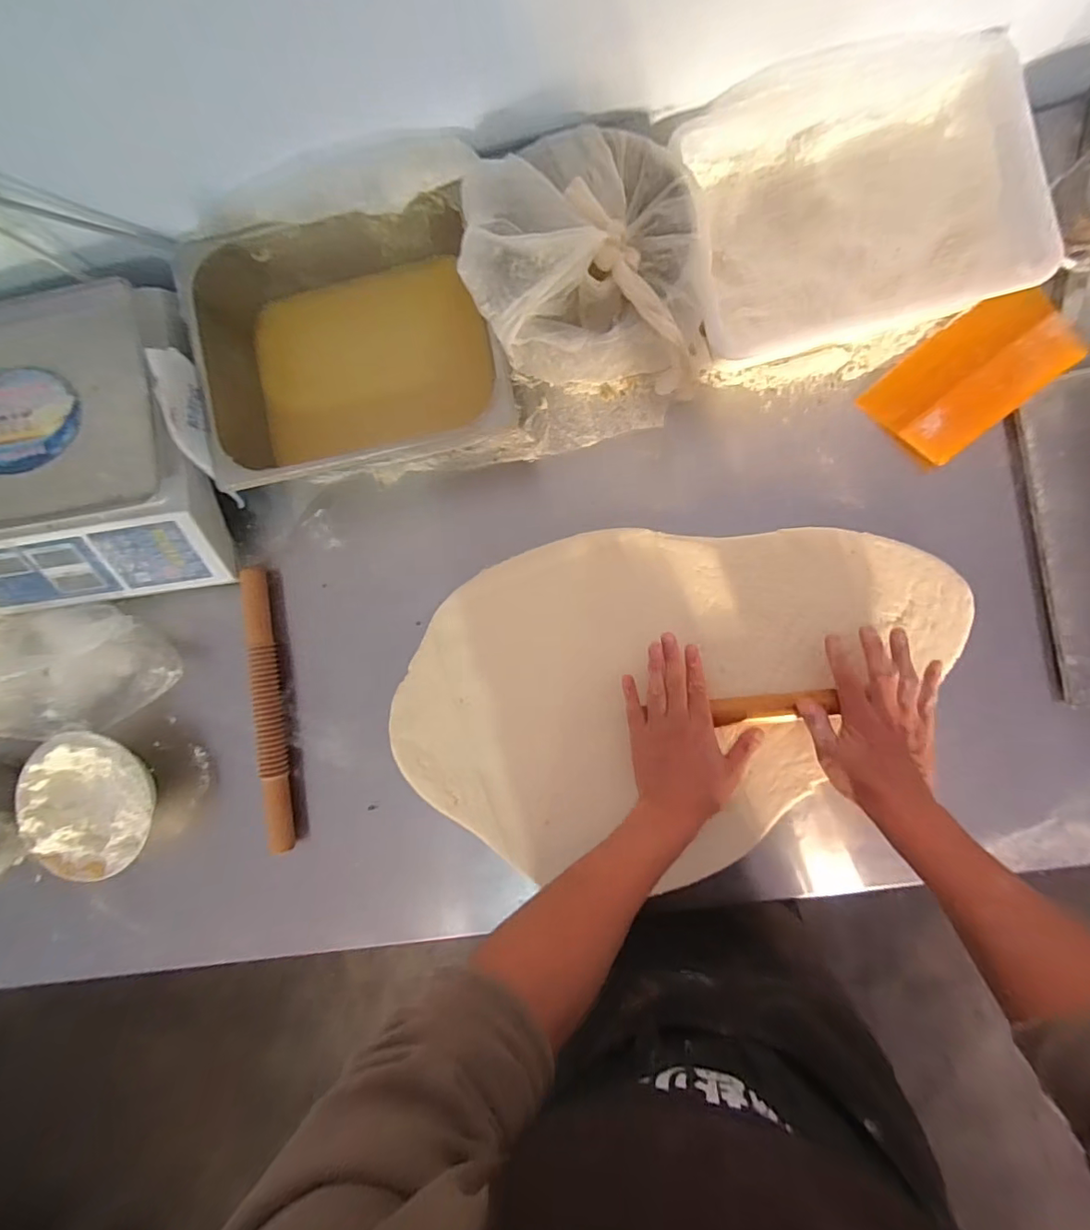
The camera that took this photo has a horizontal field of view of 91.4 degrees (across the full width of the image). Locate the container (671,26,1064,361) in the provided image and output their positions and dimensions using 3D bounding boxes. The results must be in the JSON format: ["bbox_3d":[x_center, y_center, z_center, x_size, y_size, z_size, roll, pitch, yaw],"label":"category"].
[{"bbox_3d":[0.298,-0.401,0.540,0.316,0.091,0.245,-11,90,6],"label":"container"}]

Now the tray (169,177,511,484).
[{"bbox_3d":[-0.206,-0.287,0.588,0.327,0.104,0.257,-8,91,6],"label":"tray"}]

